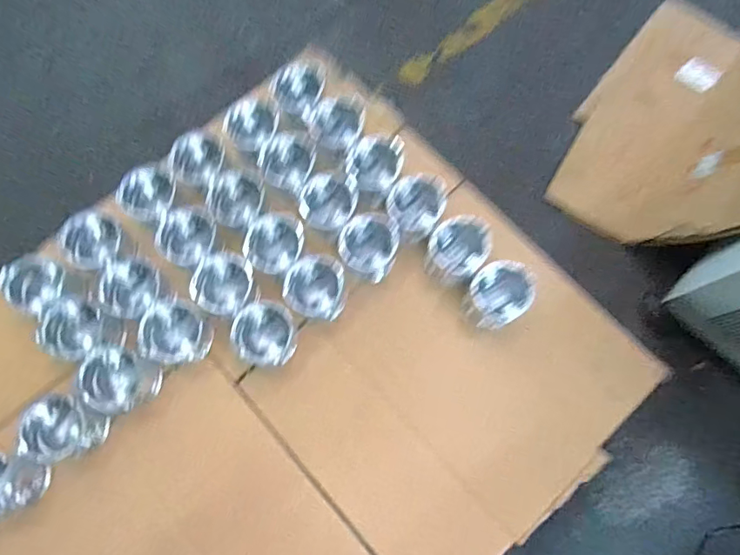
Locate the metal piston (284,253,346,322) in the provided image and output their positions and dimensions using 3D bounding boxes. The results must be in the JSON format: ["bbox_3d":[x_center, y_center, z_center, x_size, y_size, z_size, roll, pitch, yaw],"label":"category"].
[{"bbox_3d":[-0.086,0.016,0.795,0.090,0.096,0.093,17,74,3],"label":"metal piston"}]

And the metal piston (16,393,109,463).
[{"bbox_3d":[-0.457,0.226,0.731,0.106,0.086,0.097,4,74,0],"label":"metal piston"}]

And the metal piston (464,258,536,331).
[{"bbox_3d":[0.204,0.029,0.787,0.088,0.094,0.093,0,74,-1],"label":"metal piston"}]

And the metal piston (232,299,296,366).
[{"bbox_3d":[-0.163,0.093,0.777,0.089,0.090,0.097,16,74,3],"label":"metal piston"}]

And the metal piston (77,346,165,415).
[{"bbox_3d":[-0.381,0.159,0.749,0.091,0.098,0.088,20,74,4],"label":"metal piston"}]

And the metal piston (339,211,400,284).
[{"bbox_3d":[-0.002,-0.048,0.812,0.092,0.091,0.096,0,74,-1],"label":"metal piston"}]

